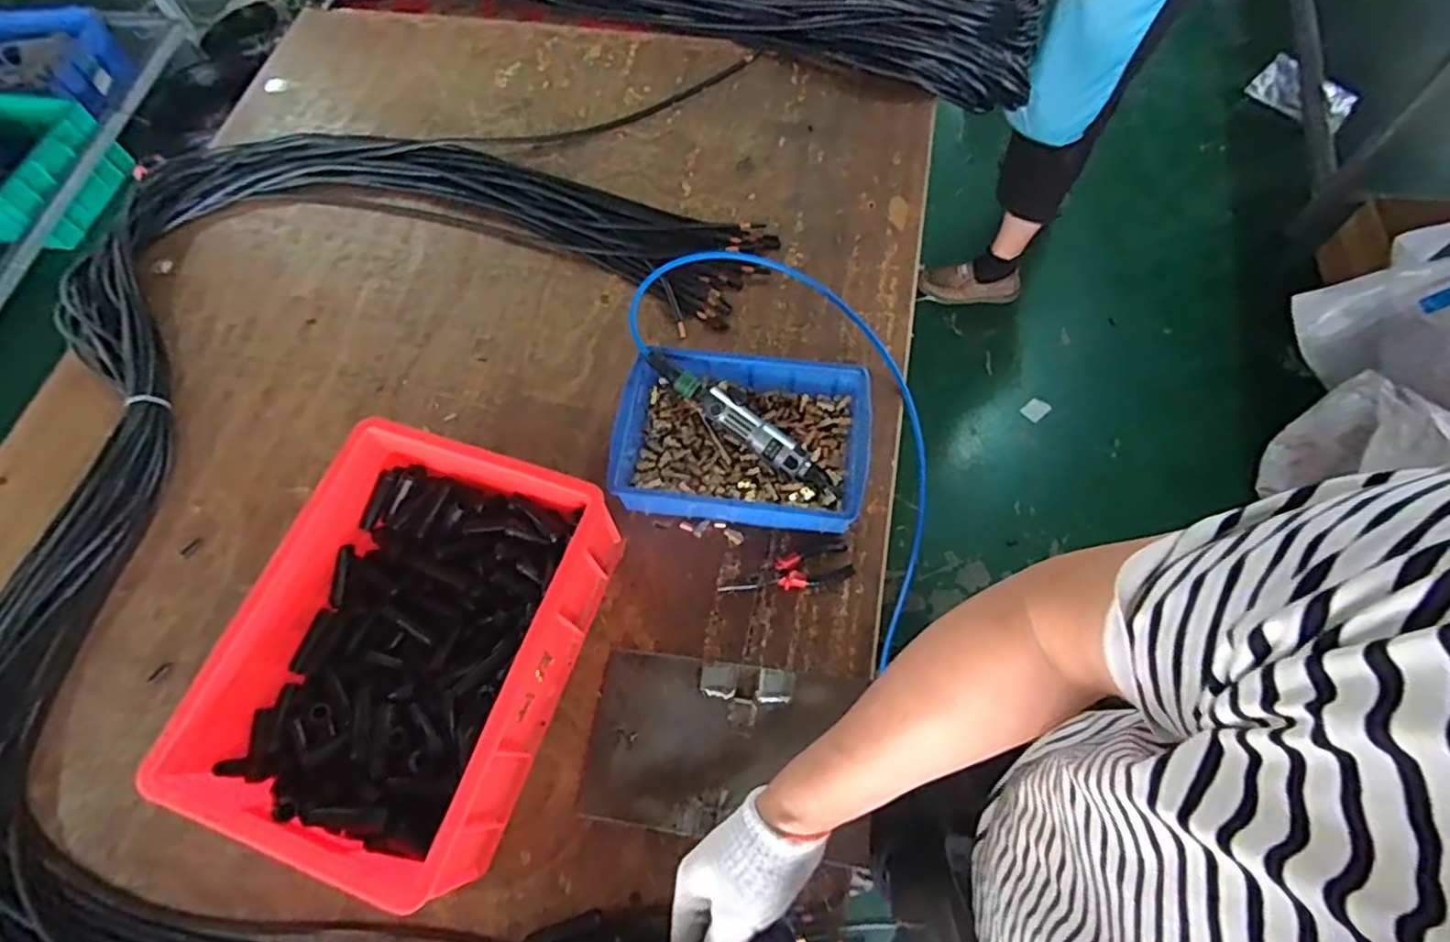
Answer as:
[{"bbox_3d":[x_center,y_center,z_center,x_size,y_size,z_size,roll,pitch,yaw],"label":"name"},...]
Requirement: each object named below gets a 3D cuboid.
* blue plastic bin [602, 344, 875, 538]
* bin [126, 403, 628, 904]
[{"bbox_3d":[0.025,-0.041,0.847,0.301,0.075,0.210,7,68,6],"label":"blue plastic bin"},{"bbox_3d":[-0.341,0.177,0.728,0.317,0.143,0.403,16,69,10],"label":"bin"}]

